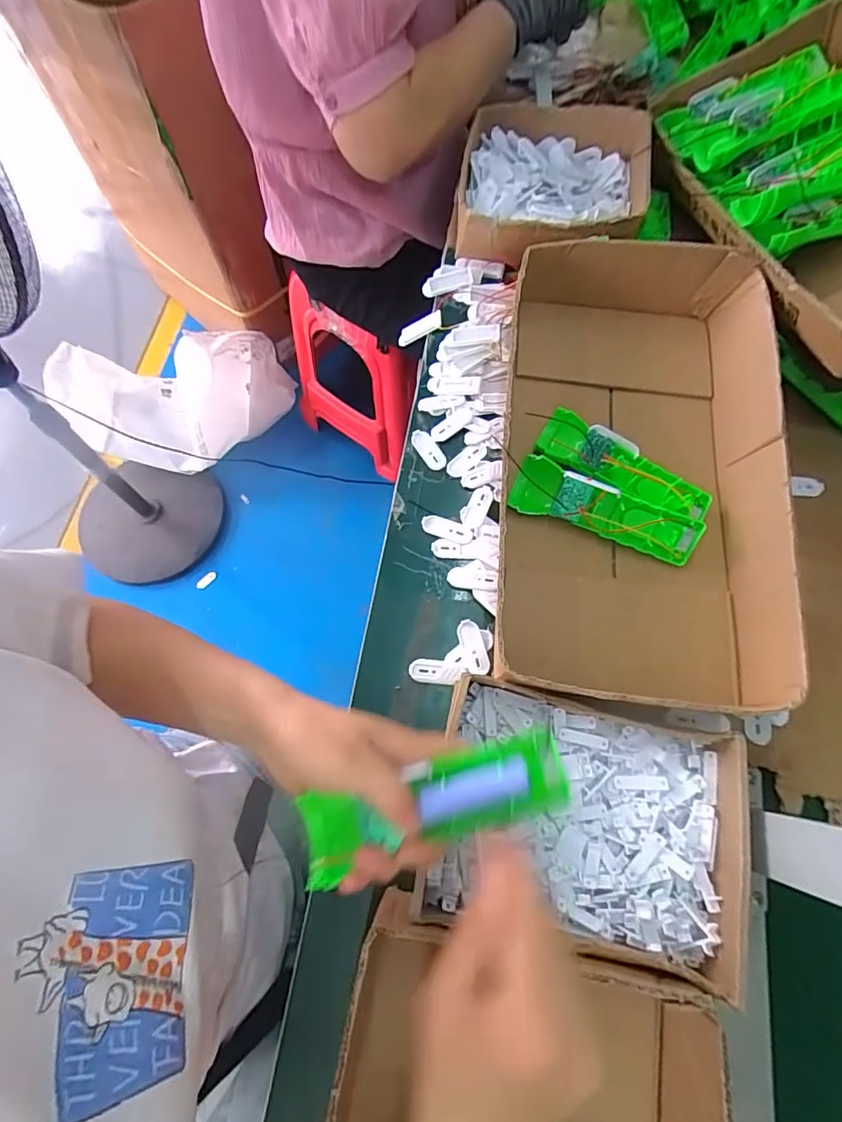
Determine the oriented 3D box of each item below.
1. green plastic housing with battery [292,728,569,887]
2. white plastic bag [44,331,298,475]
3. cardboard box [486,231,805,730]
[{"bbox_3d":[0.006,0.145,0.300,0.162,0.023,0.045,-18,70,1],"label":"green plastic housing with battery"},{"bbox_3d":[-0.620,-0.394,1.231,0.549,0.254,0.260,-7,69,-3],"label":"white plastic bag"},{"bbox_3d":[0.193,-0.084,0.453,0.221,0.114,0.423,6,69,2],"label":"cardboard box"}]

